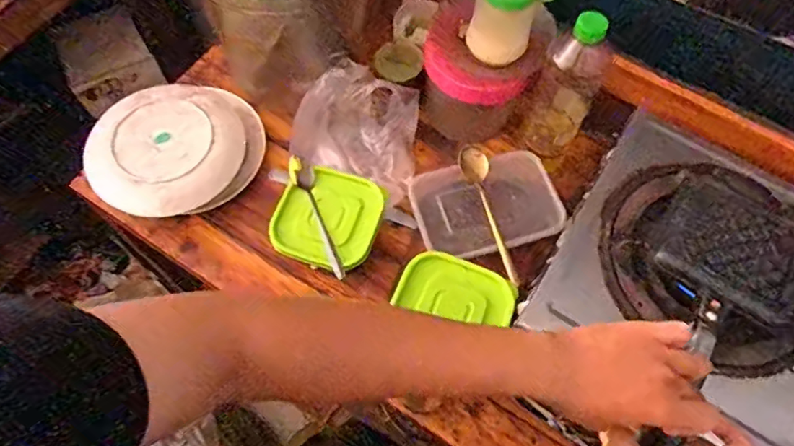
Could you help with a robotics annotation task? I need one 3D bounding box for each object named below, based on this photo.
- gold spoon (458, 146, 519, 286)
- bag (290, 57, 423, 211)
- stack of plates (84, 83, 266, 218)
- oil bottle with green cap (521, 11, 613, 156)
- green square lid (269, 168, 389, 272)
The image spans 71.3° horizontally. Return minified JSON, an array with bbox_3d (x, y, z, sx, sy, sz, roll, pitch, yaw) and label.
[{"bbox_3d":[0.113,-0.012,0.665,0.034,0.016,0.184,-13,67,-8],"label":"gold spoon"},{"bbox_3d":[-0.041,-0.128,0.733,0.153,0.133,0.136,24,67,8],"label":"bag"},{"bbox_3d":[-0.291,-0.103,0.723,0.223,0.059,0.177,-22,68,-12],"label":"stack of plates"},{"bbox_3d":[0.208,-0.165,0.674,0.073,0.210,0.062,29,68,10],"label":"oil bottle with green cap"},{"bbox_3d":[-0.084,-0.006,0.666,0.125,0.016,0.120,17,66,5],"label":"green square lid"}]

